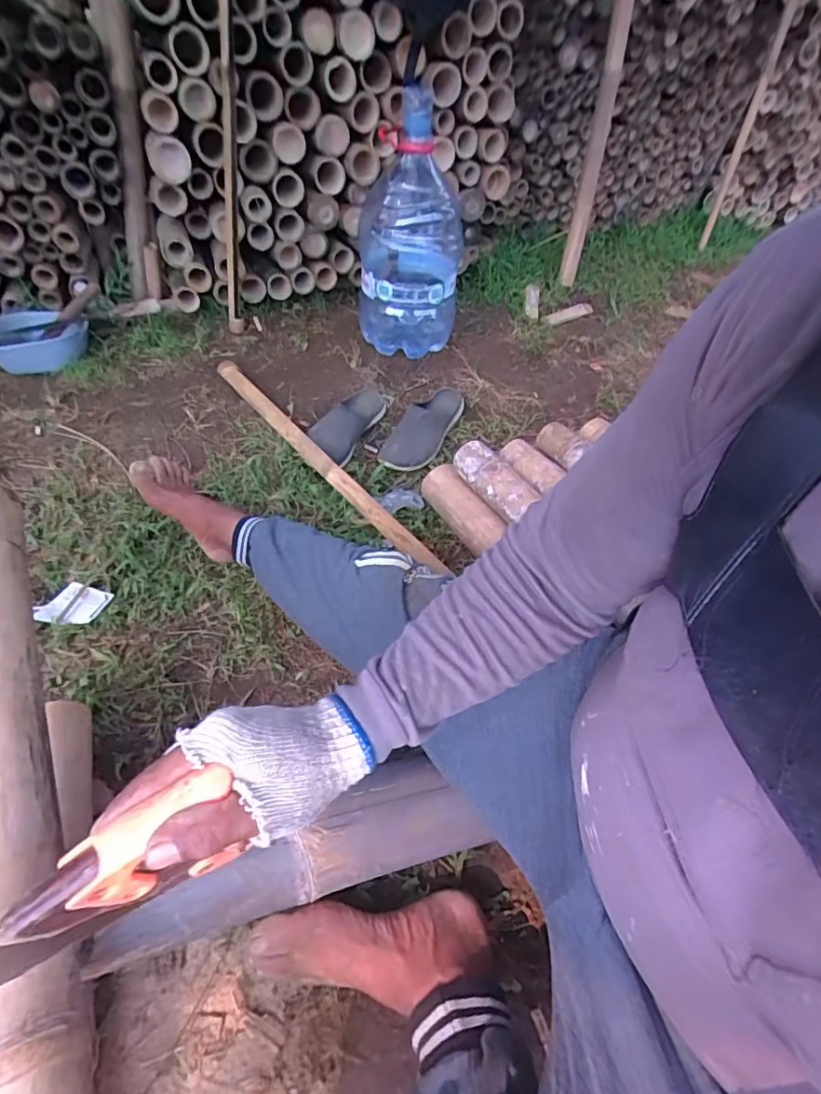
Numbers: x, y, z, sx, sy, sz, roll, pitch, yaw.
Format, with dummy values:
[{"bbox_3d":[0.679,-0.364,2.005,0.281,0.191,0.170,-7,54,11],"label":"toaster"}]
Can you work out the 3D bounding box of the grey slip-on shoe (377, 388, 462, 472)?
[{"bbox_3d":[0.042,-0.283,1.183,0.102,0.070,0.307,28,48,20],"label":"grey slip-on shoe"}]

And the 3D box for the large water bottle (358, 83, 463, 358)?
[{"bbox_3d":[0.002,-0.733,1.232,0.238,0.476,0.249,-4,49,-7],"label":"large water bottle"}]

